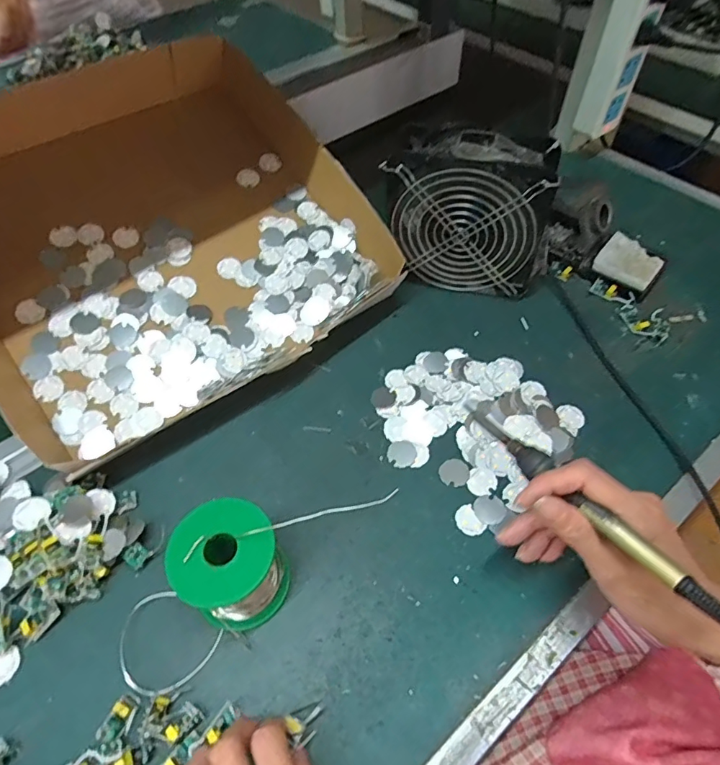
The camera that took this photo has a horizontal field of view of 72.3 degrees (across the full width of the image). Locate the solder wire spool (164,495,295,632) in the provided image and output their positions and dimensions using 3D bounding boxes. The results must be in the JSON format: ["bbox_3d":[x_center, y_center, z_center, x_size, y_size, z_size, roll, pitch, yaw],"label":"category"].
[{"bbox_3d":[-0.089,0.127,0.344,0.065,0.071,0.069,-38,63,-23],"label":"solder wire spool"}]

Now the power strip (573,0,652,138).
[{"bbox_3d":[0.302,-0.397,0.555,0.058,0.224,0.047,20,58,14],"label":"power strip"}]

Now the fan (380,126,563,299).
[{"bbox_3d":[0.111,-0.165,0.493,0.153,0.151,0.060,13,56,9],"label":"fan"}]

